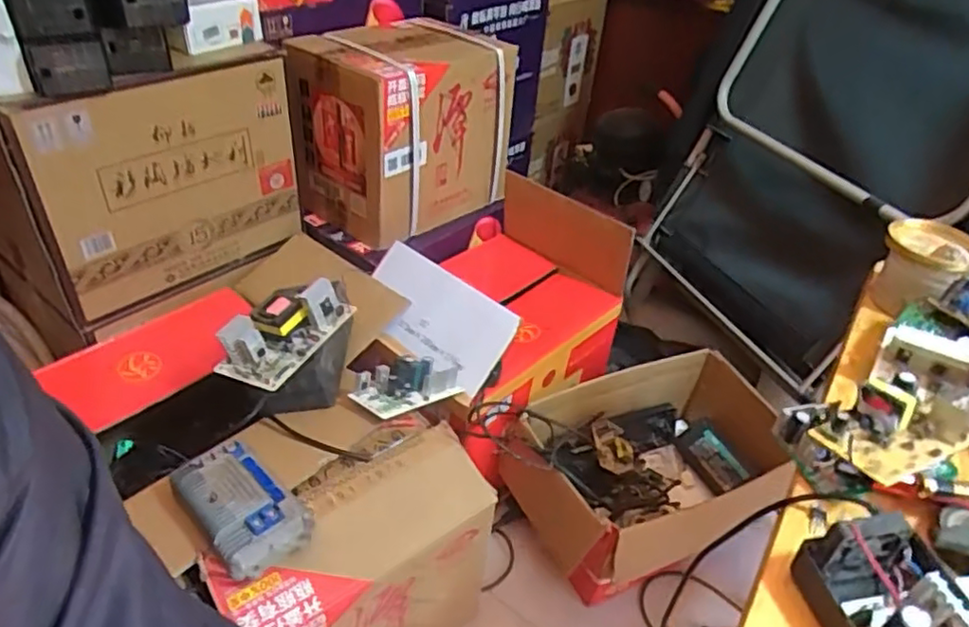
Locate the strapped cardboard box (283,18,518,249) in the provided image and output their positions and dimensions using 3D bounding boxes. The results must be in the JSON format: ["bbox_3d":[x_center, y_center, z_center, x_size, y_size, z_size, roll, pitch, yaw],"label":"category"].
[{"bbox_3d":[-0.130,-0.314,1.123,0.361,0.302,0.202,-28,49,-36],"label":"strapped cardboard box"}]

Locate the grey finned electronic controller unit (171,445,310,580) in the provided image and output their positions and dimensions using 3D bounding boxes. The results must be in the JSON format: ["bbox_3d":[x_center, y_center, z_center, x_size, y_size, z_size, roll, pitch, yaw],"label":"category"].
[{"bbox_3d":[-0.256,0.202,0.683,0.155,0.053,0.091,34,46,31],"label":"grey finned electronic controller unit"}]

